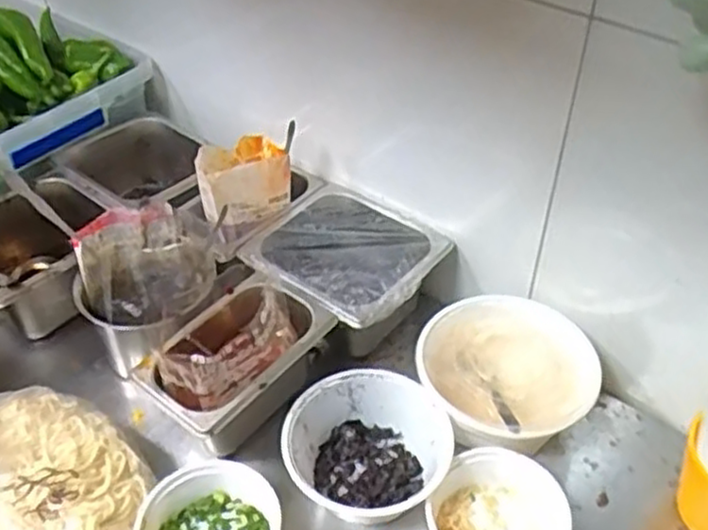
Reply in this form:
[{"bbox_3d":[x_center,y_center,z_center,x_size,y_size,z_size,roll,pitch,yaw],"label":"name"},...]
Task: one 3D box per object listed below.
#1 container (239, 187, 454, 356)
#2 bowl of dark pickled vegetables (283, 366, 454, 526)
[{"bbox_3d":[-0.011,0.006,0.792,0.182,0.091,0.182,30,51,28],"label":"container"},{"bbox_3d":[0.014,0.168,0.662,0.137,0.066,0.136,0,44,0],"label":"bowl of dark pickled vegetables"}]

